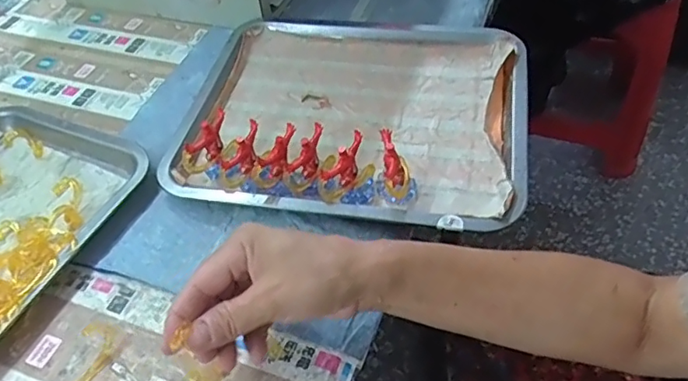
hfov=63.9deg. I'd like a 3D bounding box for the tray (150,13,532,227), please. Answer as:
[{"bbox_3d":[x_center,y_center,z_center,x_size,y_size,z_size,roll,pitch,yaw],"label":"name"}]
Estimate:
[{"bbox_3d":[0.010,-0.084,0.525,0.315,0.041,0.267,8,50,11],"label":"tray"}]

